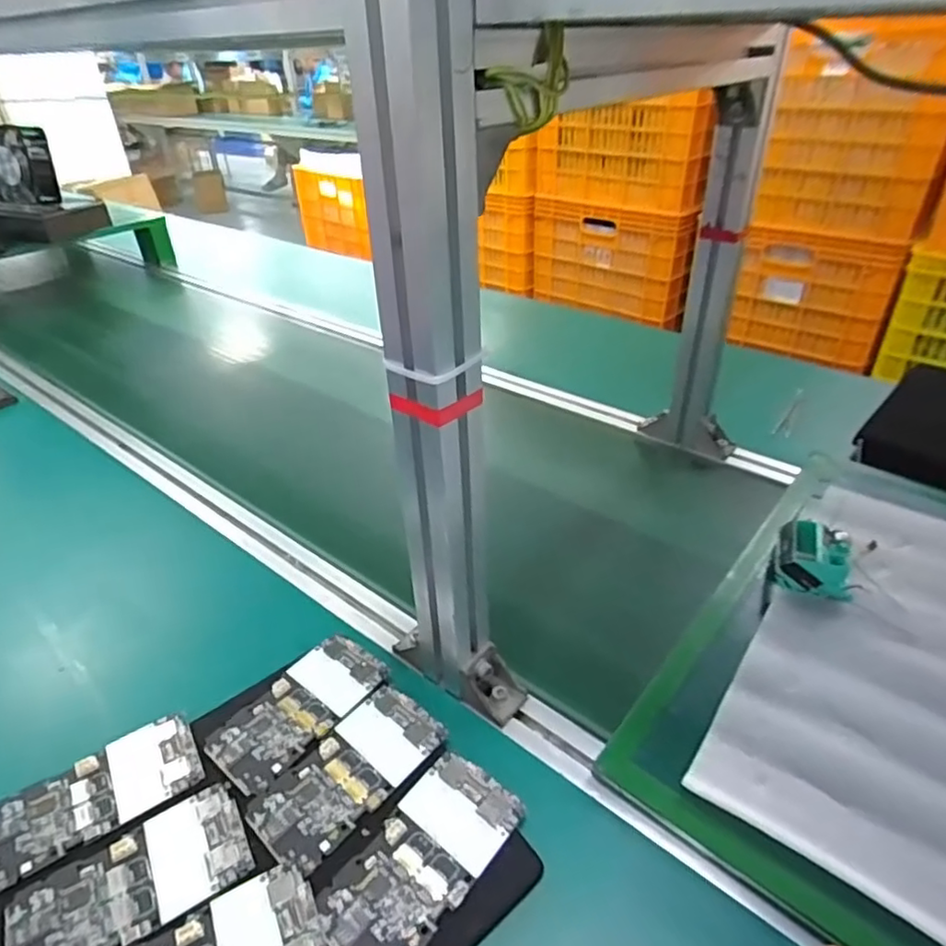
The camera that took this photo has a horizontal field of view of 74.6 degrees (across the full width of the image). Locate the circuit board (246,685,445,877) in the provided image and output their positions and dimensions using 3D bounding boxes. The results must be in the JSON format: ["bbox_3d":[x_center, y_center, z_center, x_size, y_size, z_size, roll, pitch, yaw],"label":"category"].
[{"bbox_3d":[-0.084,0.203,0.427,0.067,0.010,0.127,28,42,35],"label":"circuit board"}]

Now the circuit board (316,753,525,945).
[{"bbox_3d":[-0.031,0.233,0.379,0.065,0.007,0.127,25,41,32],"label":"circuit board"}]

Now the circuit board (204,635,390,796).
[{"bbox_3d":[-0.129,0.175,0.469,0.066,0.009,0.129,25,41,33],"label":"circuit board"}]

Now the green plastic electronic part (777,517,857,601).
[{"bbox_3d":[0.302,0.073,0.547,0.062,0.034,0.069,15,36,21],"label":"green plastic electronic part"}]

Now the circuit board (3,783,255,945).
[{"bbox_3d":[-0.206,0.248,0.375,0.130,0.010,0.066,-19,38,-26],"label":"circuit board"}]

